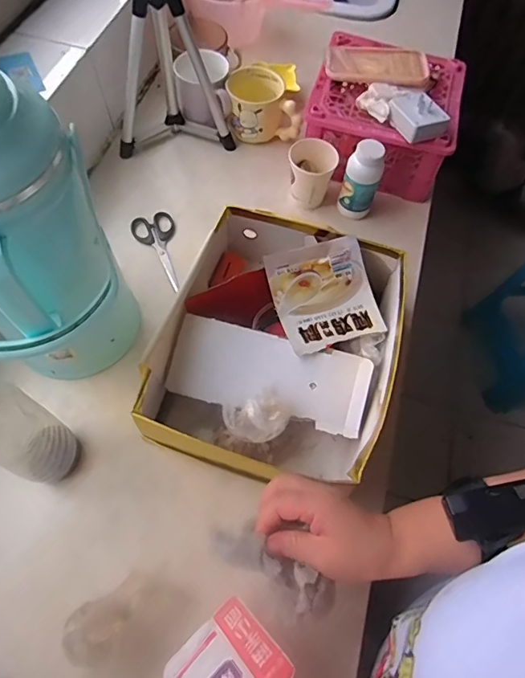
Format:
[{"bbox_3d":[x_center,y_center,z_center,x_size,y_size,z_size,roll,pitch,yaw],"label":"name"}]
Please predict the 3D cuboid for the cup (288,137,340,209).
[{"bbox_3d":[0.074,-0.253,0.690,0.069,0.075,0.079,5,64,0],"label":"cup"}]

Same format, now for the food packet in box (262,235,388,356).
[{"bbox_3d":[0.075,-0.057,0.546,0.122,0.022,0.128,-16,84,-7],"label":"food packet in box"}]

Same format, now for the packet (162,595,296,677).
[{"bbox_3d":[-0.033,0.286,0.389,0.091,0.109,0.010,-39,112,-24],"label":"packet"}]

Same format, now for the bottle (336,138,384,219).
[{"bbox_3d":[0.145,-0.231,0.665,0.050,0.126,0.038,18,65,6],"label":"bottle"}]

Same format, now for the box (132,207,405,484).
[{"bbox_3d":[0.025,-0.001,0.555,0.248,0.103,0.289,19,65,7],"label":"box"}]

